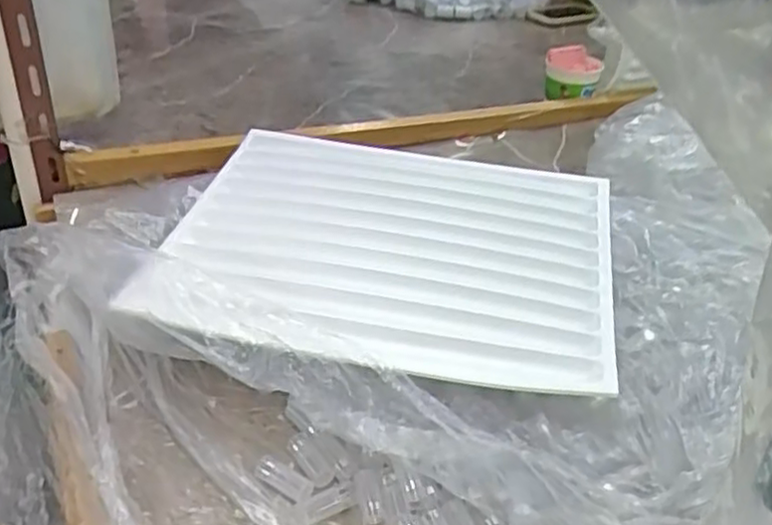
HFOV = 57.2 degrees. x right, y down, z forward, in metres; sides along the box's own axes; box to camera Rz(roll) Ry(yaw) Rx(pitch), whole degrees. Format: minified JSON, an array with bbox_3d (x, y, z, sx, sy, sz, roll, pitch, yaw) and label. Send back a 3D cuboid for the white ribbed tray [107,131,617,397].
[{"bbox_3d":[0.004,-0.029,0.642,0.383,0.031,0.322,9,38,10],"label":"white ribbed tray"}]

